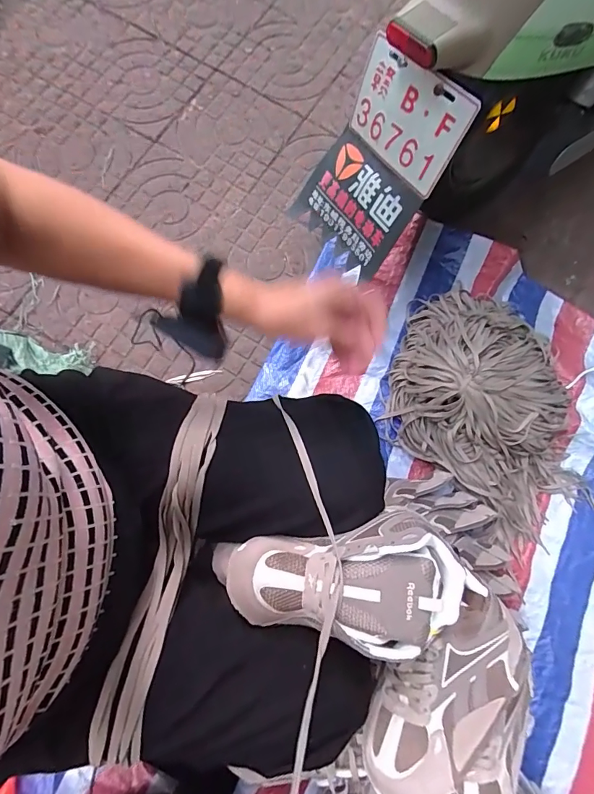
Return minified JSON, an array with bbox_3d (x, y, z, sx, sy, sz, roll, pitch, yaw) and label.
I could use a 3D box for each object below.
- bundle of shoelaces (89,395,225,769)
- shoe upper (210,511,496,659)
[{"bbox_3d":[-0.136,0.171,0.442,0.044,0.063,0.359,14,78,-3],"label":"bundle of shoelaces"},{"bbox_3d":[0.040,0.190,0.446,0.270,0.075,0.124,-2,75,6],"label":"shoe upper"}]

